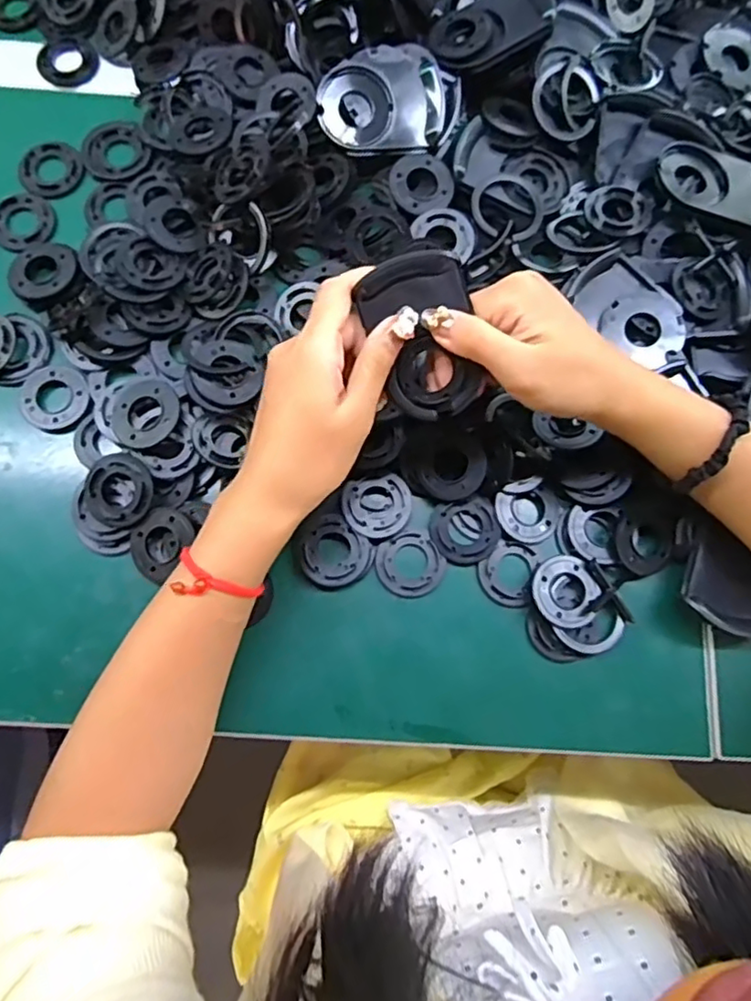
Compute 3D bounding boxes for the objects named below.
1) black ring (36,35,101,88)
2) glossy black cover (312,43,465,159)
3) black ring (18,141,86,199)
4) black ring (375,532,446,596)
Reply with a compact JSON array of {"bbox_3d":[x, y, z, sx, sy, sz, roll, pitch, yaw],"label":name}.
[{"bbox_3d":[-0.234,-0.334,0.471,0.046,0.004,0.042,0,77,-2],"label":"black ring"},{"bbox_3d":[0.011,-0.276,0.433,0.098,0.021,0.073,-4,77,-3],"label":"glossy black cover"},{"bbox_3d":[-0.236,-0.241,0.453,0.045,0.004,0.046,0,77,-2],"label":"black ring"},{"bbox_3d":[0.022,0.040,0.394,0.041,0.004,0.040,0,77,-2],"label":"black ring"}]

